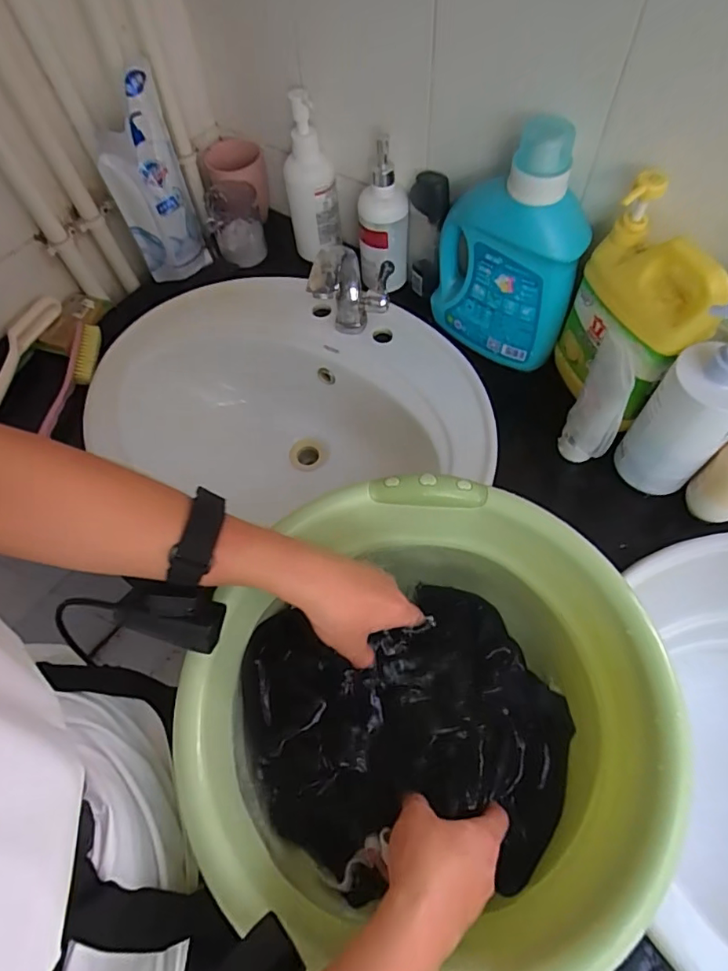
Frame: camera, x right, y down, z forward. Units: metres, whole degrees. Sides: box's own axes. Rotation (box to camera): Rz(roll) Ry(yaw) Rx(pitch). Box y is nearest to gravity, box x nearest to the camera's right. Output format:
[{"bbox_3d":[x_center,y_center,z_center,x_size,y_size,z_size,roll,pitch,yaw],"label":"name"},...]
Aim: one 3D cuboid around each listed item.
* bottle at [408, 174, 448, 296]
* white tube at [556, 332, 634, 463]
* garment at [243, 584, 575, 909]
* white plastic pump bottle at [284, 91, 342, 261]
[{"bbox_3d":[0.081,-0.329,0.706,0.050,0.169,0.039,10,62,9],"label":"bottle"},{"bbox_3d":[0.258,-0.087,0.577,0.049,0.157,0.065,23,65,15],"label":"white tube"},{"bbox_3d":[0.039,0.200,0.433,0.247,0.054,0.223,-16,62,-5],"label":"garment"},{"bbox_3d":[-0.080,-0.439,0.748,0.066,0.208,0.072,-15,62,-5],"label":"white plastic pump bottle"}]

